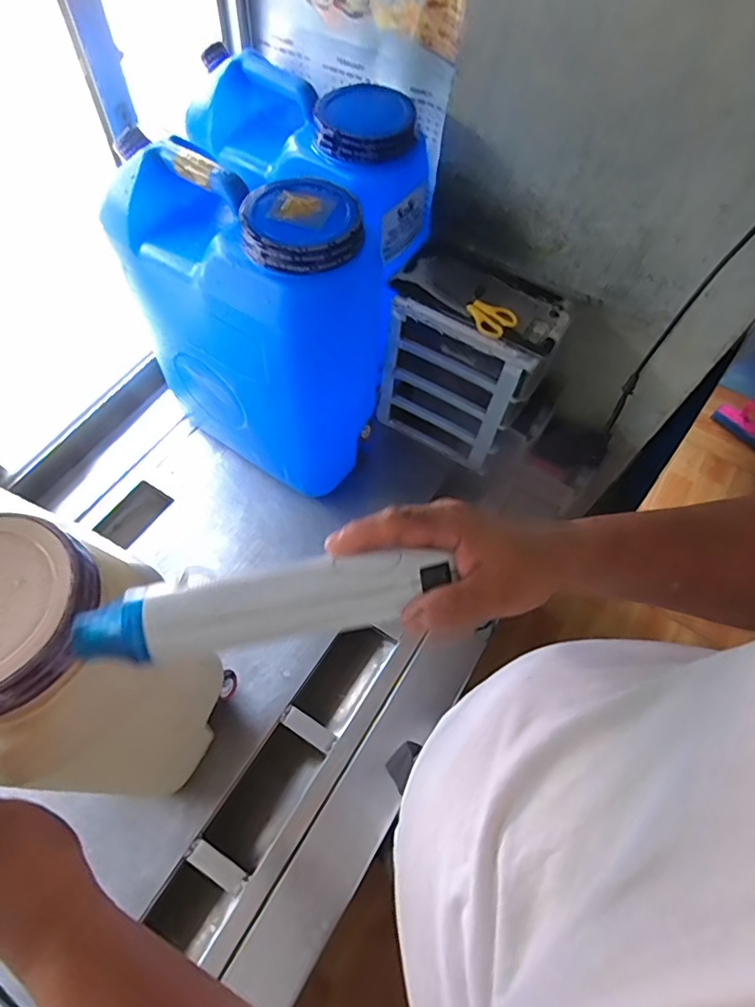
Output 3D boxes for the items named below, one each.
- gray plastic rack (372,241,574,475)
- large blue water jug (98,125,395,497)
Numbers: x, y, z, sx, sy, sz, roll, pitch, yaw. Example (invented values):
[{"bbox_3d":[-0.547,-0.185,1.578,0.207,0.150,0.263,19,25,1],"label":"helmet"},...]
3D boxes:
[{"bbox_3d":[0.137,-0.219,0.835,0.222,0.257,0.151,28,64,12],"label":"gray plastic rack"},{"bbox_3d":[-0.171,-0.227,0.709,0.295,0.384,0.165,37,66,16],"label":"large blue water jug"}]

